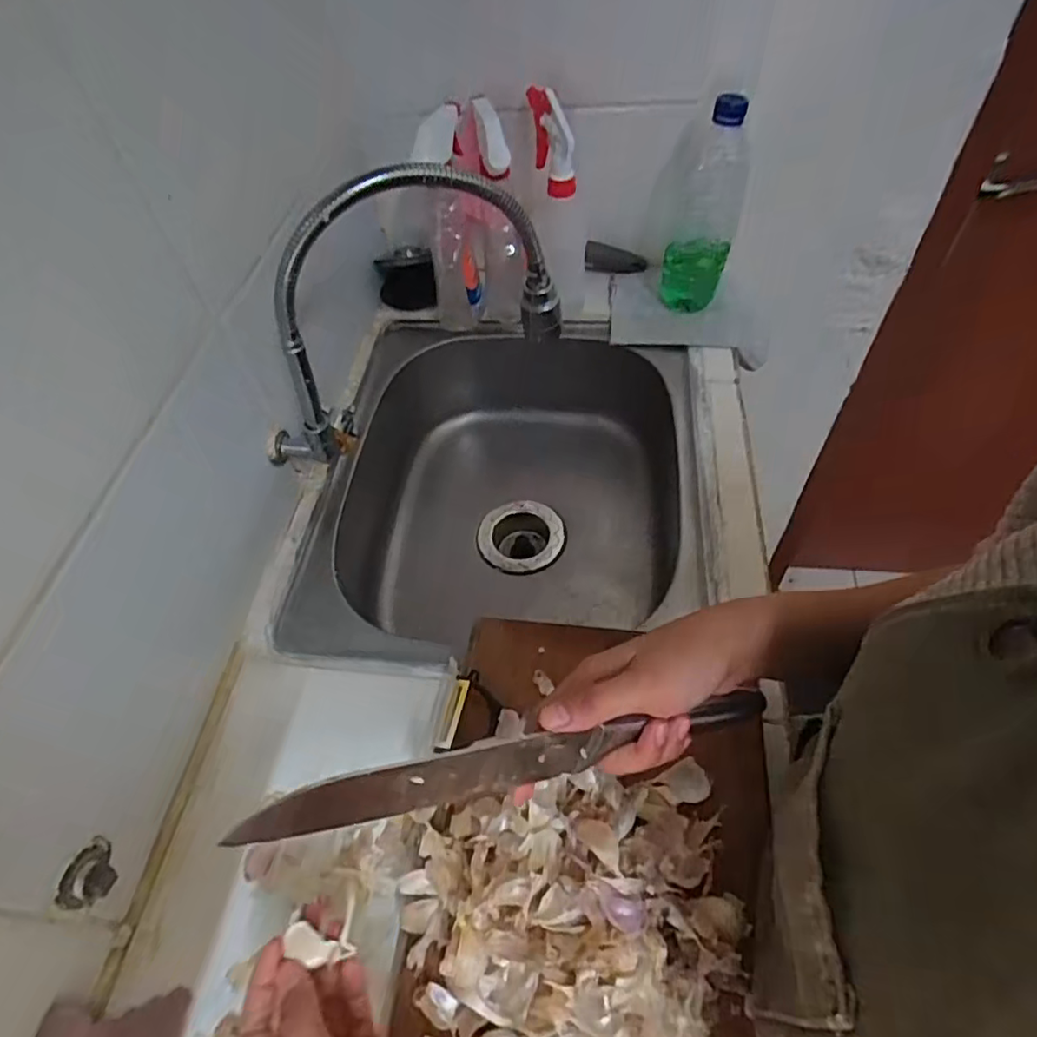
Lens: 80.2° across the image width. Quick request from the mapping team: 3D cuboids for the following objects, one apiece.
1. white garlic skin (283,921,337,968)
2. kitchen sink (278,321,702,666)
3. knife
[{"bbox_3d":[-0.105,0.214,0.311,0.026,0.008,0.013,27,59,1],"label":"white garlic skin"},{"bbox_3d":[-0.007,-0.011,0.728,0.394,0.183,0.452,1,54,6],"label":"kitchen sink"},{"bbox_3d":[0.015,0.123,0.319,0.290,0.035,0.012,-2,49,-26],"label":"knife"}]

